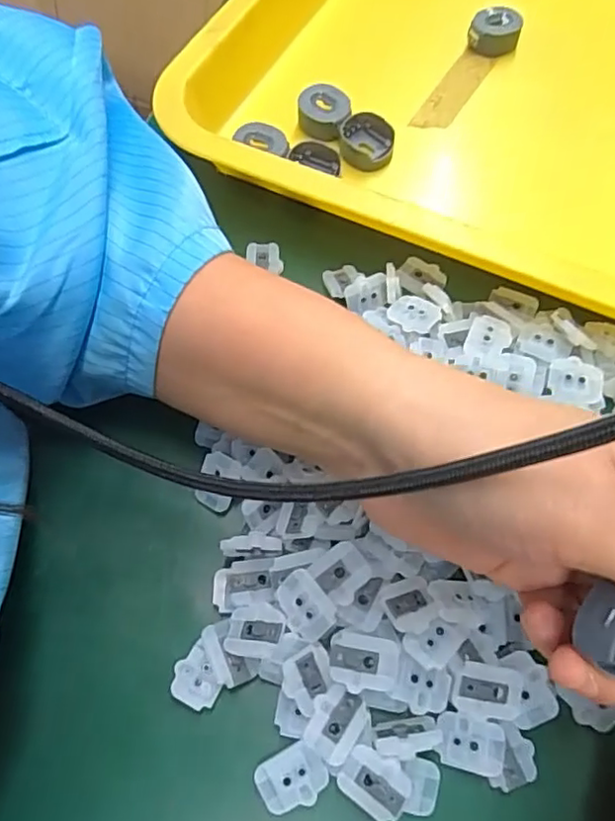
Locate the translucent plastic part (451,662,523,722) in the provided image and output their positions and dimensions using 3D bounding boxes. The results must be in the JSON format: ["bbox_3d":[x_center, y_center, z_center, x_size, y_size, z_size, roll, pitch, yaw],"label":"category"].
[{"bbox_3d":[0.059,0.091,0.197,0.022,0.009,0.016,2,64,1],"label":"translucent plastic part"}]

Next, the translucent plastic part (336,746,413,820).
[{"bbox_3d":[0.021,0.116,0.190,0.021,0.008,0.016,34,69,16],"label":"translucent plastic part"}]

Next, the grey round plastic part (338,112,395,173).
[{"bbox_3d":[0.030,-0.137,0.313,0.027,0.014,0.027,0,64,0],"label":"grey round plastic part"}]

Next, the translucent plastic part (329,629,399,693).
[{"bbox_3d":[0.018,0.081,0.195,0.022,0.004,0.017,11,64,6],"label":"translucent plastic part"}]

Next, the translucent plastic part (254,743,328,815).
[{"bbox_3d":[-0.005,0.118,0.195,0.021,0.004,0.017,-27,66,-12],"label":"translucent plastic part"}]

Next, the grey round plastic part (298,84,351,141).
[{"bbox_3d":[0.008,-0.156,0.317,0.027,0.011,0.025,0,64,0],"label":"grey round plastic part"}]

